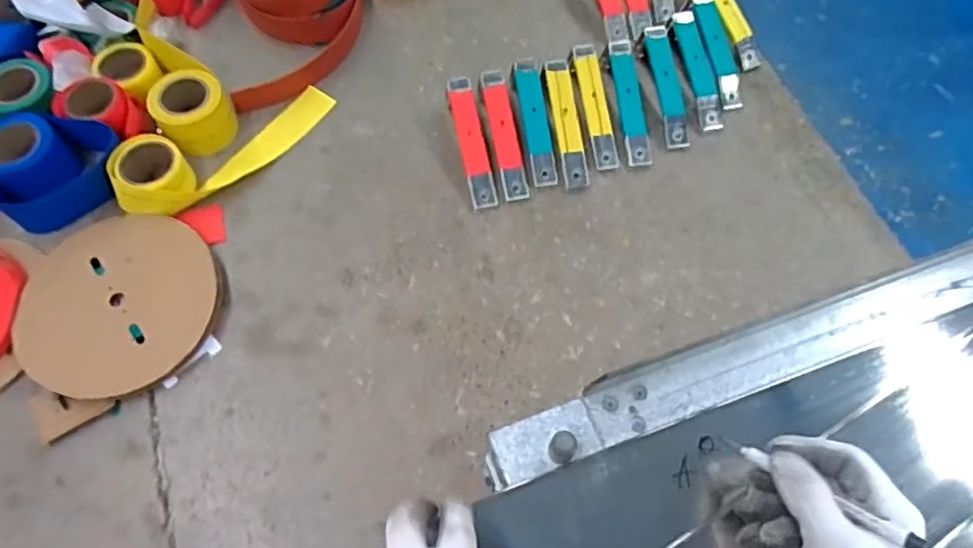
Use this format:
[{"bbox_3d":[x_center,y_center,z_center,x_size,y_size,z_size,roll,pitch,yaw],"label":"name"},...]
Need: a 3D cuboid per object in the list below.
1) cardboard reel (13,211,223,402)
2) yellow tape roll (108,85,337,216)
[{"bbox_3d":[-0.837,0.060,1.404,0.432,0.028,0.436,2,63,-3],"label":"cardboard reel"},{"bbox_3d":[-0.667,-0.352,1.604,0.586,0.089,0.198,-27,68,-16],"label":"yellow tape roll"}]

